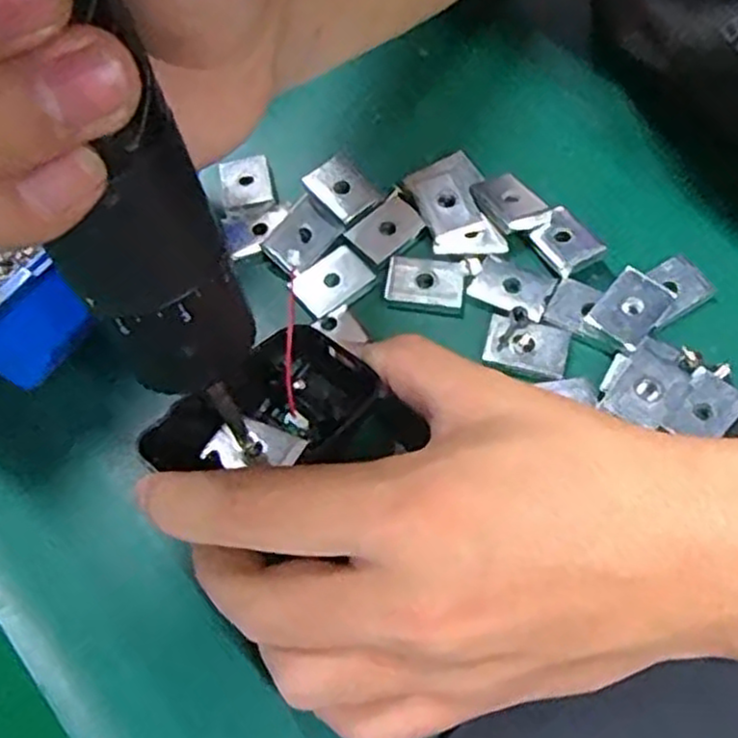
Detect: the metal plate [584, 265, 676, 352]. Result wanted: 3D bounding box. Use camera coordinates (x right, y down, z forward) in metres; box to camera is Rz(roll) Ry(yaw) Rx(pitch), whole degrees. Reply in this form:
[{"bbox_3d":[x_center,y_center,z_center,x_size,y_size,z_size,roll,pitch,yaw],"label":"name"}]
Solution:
[{"bbox_3d":[0.092,-0.022,0.261,0.020,0.004,0.030,39,74,15],"label":"metal plate"}]

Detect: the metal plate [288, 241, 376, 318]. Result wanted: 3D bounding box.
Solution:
[{"bbox_3d":[-0.014,-0.034,0.276,0.027,0.004,0.020,-38,68,-15],"label":"metal plate"}]

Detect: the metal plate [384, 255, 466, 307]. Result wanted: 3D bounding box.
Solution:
[{"bbox_3d":[0.021,-0.033,0.274,0.028,0.004,0.018,9,65,7],"label":"metal plate"}]

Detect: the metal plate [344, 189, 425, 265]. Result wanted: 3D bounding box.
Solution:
[{"bbox_3d":[0.007,-0.055,0.287,0.028,0.004,0.021,-40,69,-15],"label":"metal plate"}]

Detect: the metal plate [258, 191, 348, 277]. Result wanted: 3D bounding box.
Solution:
[{"bbox_3d":[-0.025,-0.050,0.281,0.019,0.004,0.029,44,77,-7],"label":"metal plate"}]

